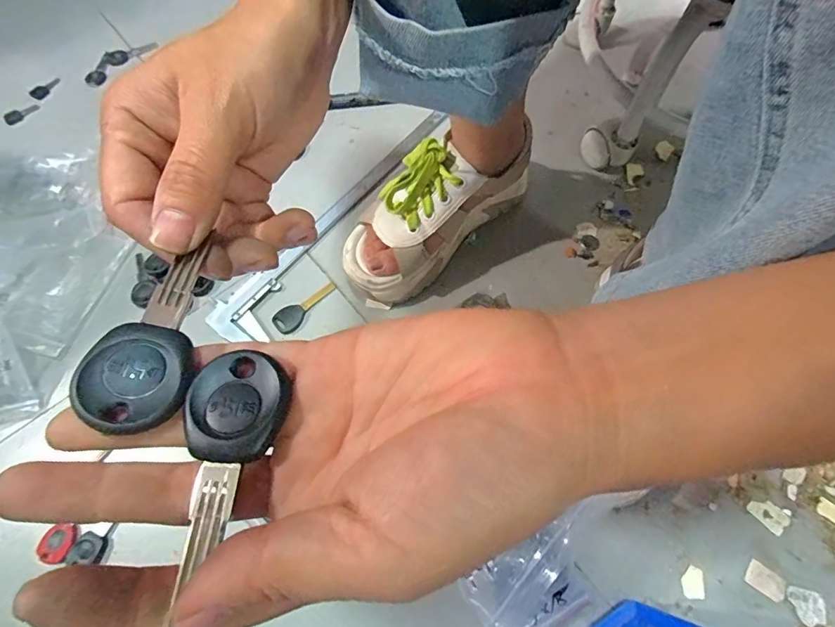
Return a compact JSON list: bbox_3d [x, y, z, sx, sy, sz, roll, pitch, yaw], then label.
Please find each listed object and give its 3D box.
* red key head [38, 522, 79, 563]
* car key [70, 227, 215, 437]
[{"bbox_3d":[-0.314,0.201,0.382,0.028,0.007,0.031,-8,65,-1],"label":"red key head"},{"bbox_3d":[-0.080,0.005,0.136,0.027,0.009,0.060,13,59,-10],"label":"car key"}]

